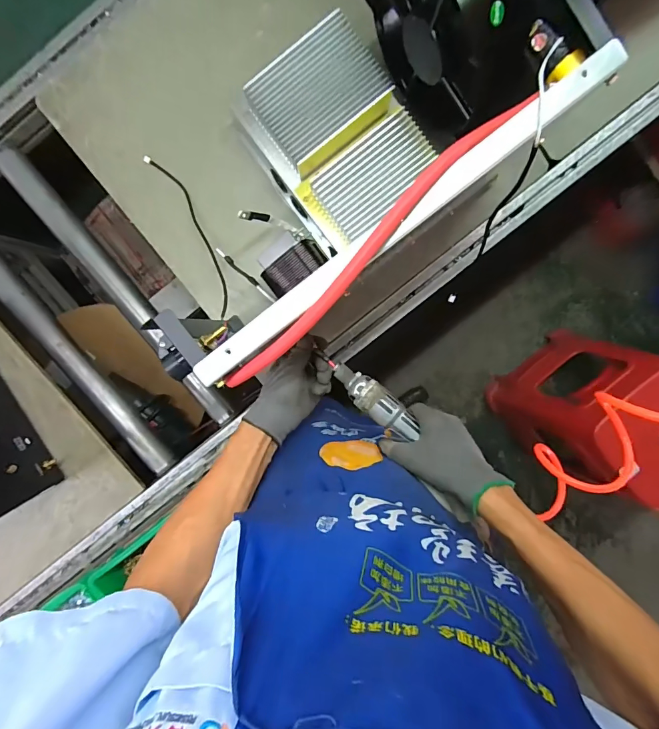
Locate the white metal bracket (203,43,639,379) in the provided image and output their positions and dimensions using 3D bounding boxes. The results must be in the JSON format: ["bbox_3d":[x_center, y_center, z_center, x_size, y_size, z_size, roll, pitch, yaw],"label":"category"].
[{"bbox_3d":[0.062,-0.130,0.375,0.469,0.026,0.046,-39,95,6],"label":"white metal bracket"}]

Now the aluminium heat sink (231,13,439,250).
[{"bbox_3d":[0.015,-0.309,0.555,0.190,0.071,0.242,-36,96,4],"label":"aluminium heat sink"}]

